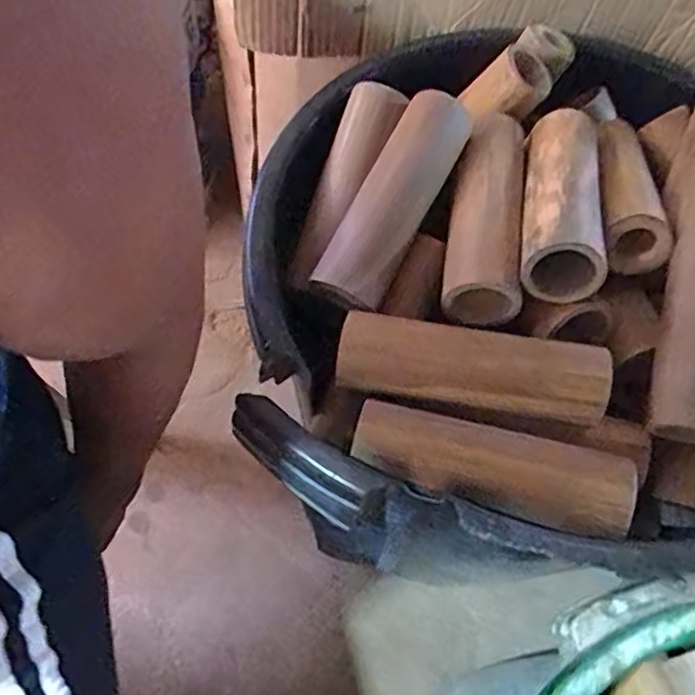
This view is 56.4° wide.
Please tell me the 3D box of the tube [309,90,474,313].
[{"bbox_3d":[0.036,-0.110,0.501,0.050,0.048,0.182,29,84,11],"label":"tube"}]

